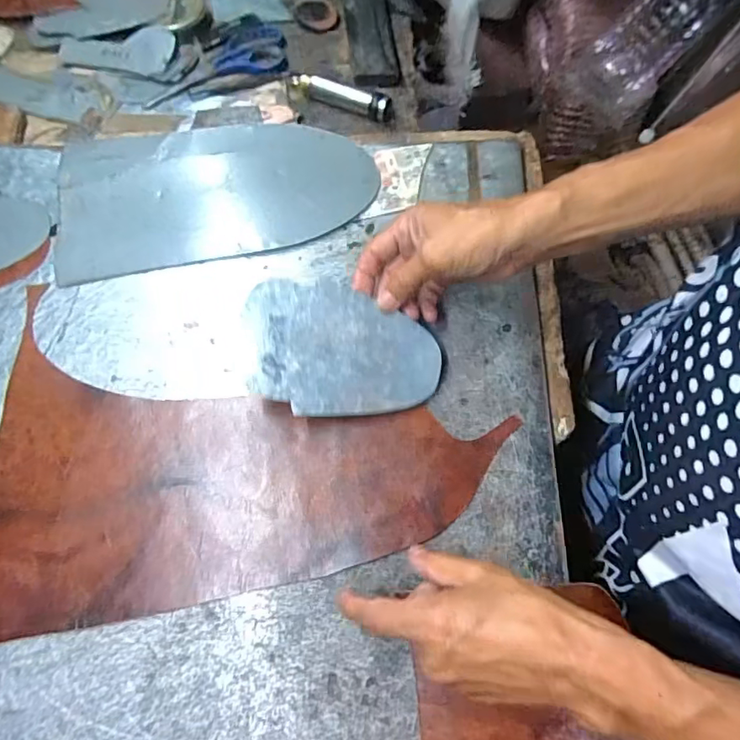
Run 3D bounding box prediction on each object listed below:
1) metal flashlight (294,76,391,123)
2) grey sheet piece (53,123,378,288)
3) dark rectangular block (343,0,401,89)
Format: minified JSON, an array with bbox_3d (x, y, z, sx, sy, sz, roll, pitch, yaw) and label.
[{"bbox_3d":[-0.033,-0.301,0.587,0.117,0.021,0.023,24,68,10],"label":"metal flashlight"},{"bbox_3d":[-0.151,-0.178,0.522,0.299,0.005,0.158,-11,70,-3],"label":"grey sheet piece"},{"bbox_3d":[0.000,-0.407,0.638,0.055,0.015,0.185,-5,67,-2],"label":"dark rectangular block"}]

